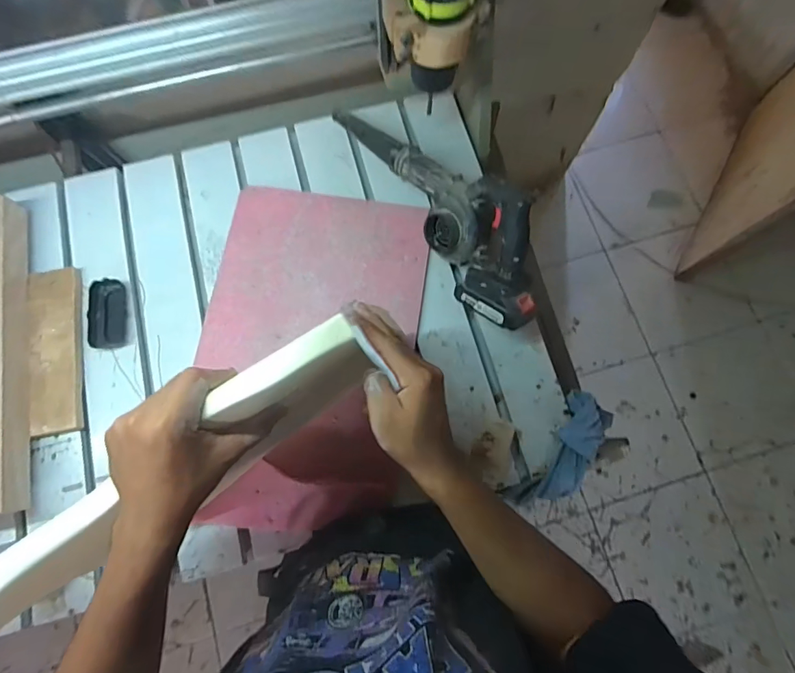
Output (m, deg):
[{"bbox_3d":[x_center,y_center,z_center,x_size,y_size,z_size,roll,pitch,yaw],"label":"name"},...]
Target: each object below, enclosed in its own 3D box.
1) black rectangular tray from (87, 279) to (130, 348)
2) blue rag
[{"bbox_3d":[-0.465,-0.036,0.706,0.052,0.033,0.105,-6,77,-1],"label":"black rectangular tray"},{"bbox_3d":[0.258,0.180,0.670,0.079,0.091,0.193,31,100,7],"label":"blue rag"}]

